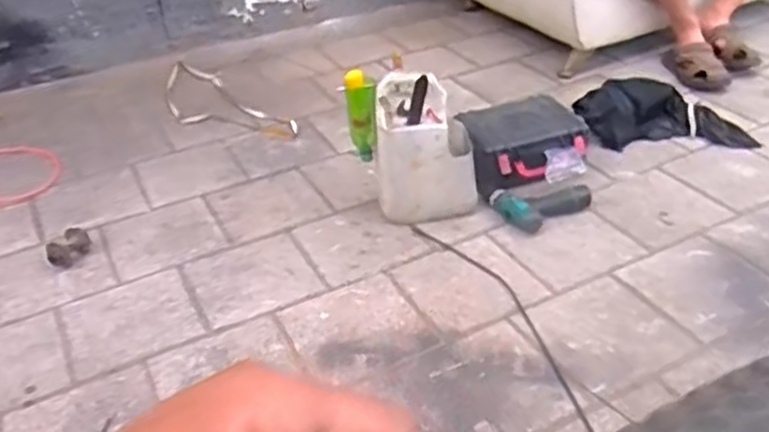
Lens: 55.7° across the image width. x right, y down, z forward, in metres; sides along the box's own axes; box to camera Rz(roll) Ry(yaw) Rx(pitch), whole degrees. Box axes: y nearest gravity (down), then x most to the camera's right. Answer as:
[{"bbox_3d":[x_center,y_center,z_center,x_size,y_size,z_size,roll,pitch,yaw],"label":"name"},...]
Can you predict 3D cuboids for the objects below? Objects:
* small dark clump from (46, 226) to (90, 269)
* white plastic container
[{"bbox_3d":[-0.677,0.068,1.561,0.075,0.047,0.097,20,44,30],"label":"small dark clump"},{"bbox_3d":[0.083,-0.164,1.556,0.214,0.315,0.170,-6,37,-1],"label":"white plastic container"}]

